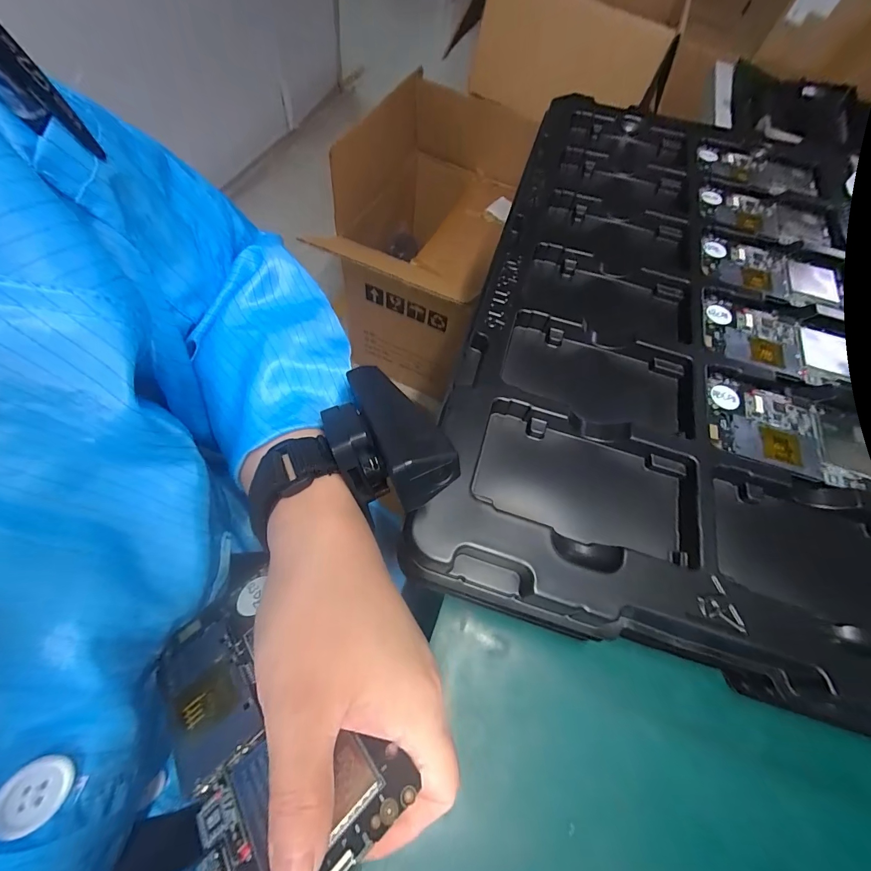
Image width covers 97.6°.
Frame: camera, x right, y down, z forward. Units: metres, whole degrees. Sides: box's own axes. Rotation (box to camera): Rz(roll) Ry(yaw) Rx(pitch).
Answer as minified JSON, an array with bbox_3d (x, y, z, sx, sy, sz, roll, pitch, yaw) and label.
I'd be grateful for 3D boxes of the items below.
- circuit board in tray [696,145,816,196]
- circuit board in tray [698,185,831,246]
[{"bbox_3d":[0.355,-0.290,0.421,0.125,0.005,0.062,20,63,2],"label":"circuit board in tray"},{"bbox_3d":[0.330,-0.220,0.381,0.128,0.010,0.072,18,63,1],"label":"circuit board in tray"}]

